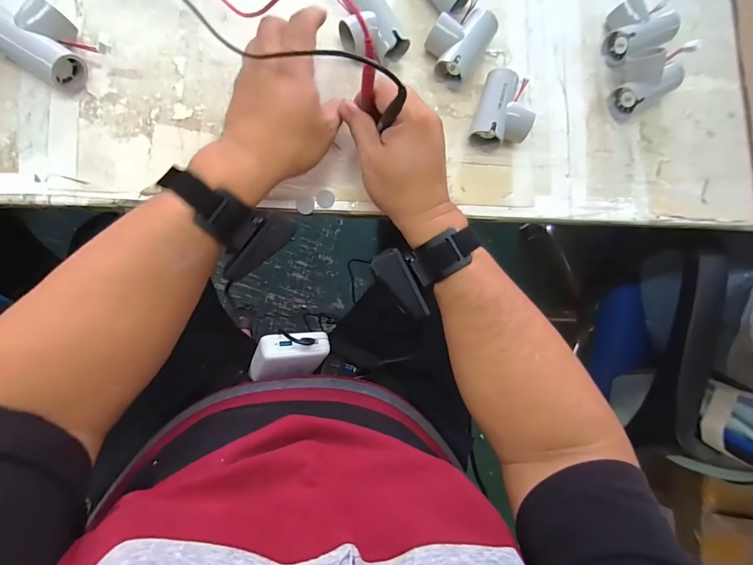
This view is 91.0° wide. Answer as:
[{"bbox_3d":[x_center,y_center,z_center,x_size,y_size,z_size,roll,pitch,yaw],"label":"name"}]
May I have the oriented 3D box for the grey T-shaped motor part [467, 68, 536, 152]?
[{"bbox_3d":[0.132,-0.177,0.383,0.056,0.033,0.074,20,83,-7],"label":"grey T-shaped motor part"}]

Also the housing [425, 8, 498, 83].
[{"bbox_3d":[0.085,-0.250,0.382,0.053,0.032,0.070,35,82,-5],"label":"housing"}]

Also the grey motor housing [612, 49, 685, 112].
[{"bbox_3d":[0.297,-0.224,0.405,0.065,0.047,0.054,-25,90,-10],"label":"grey motor housing"}]

